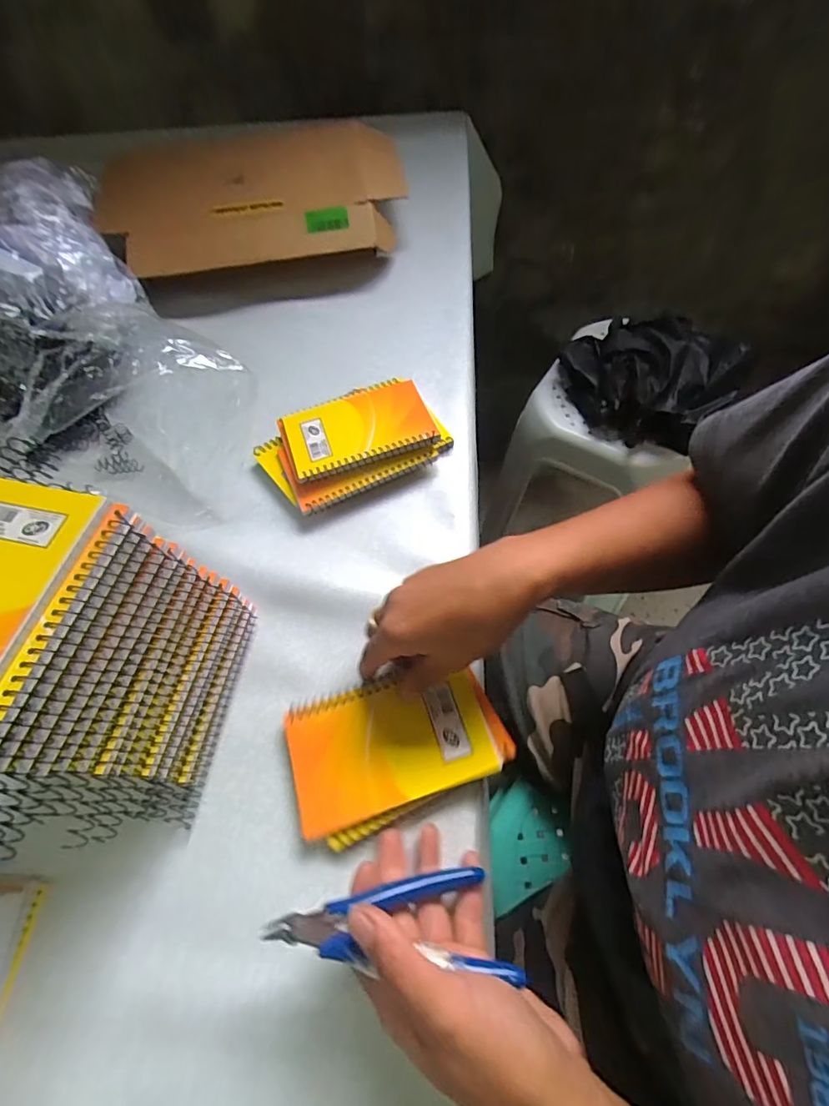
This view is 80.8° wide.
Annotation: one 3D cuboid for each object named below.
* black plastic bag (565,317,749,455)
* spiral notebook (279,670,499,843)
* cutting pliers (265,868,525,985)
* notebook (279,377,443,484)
[{"bbox_3d":[0.352,-0.254,0.726,0.237,0.093,0.183,1,60,4],"label":"black plastic bag"},{"bbox_3d":[-0.018,0.124,0.325,0.129,0.008,0.080,-17,61,-6],"label":"spiral notebook"},{"bbox_3d":[-0.015,0.190,0.246,0.120,0.066,0.007,0,92,-9],"label":"cutting pliers"},{"bbox_3d":[-0.051,-0.116,0.444,0.128,0.011,0.084,-18,60,-5],"label":"notebook"}]

